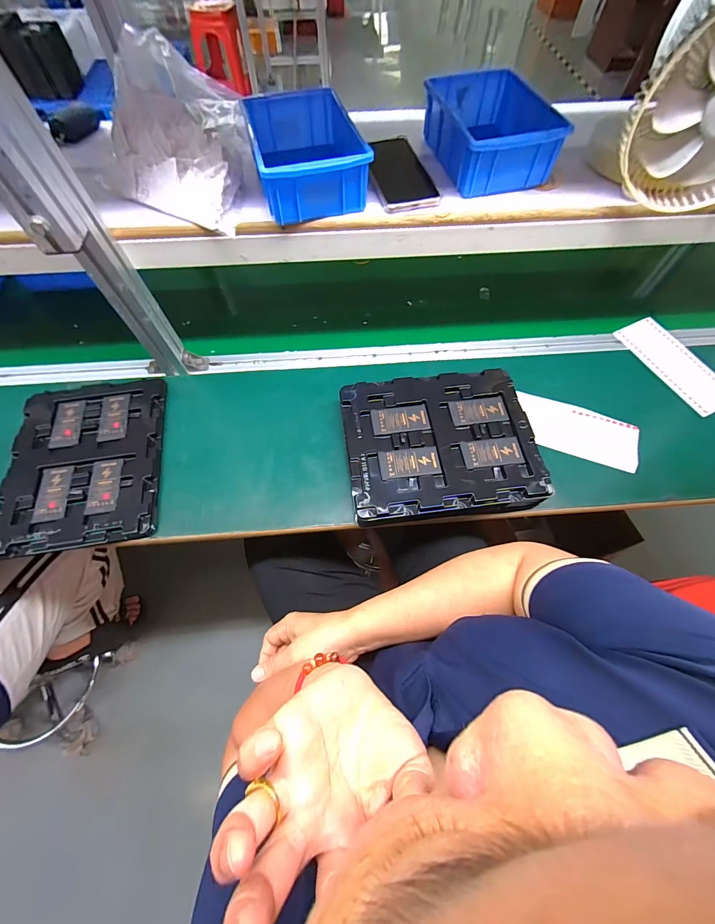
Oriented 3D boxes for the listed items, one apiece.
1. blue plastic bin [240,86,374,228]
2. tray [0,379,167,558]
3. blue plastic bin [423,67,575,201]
[{"bbox_3d":[-0.071,-0.408,0.468,0.128,0.063,0.198,-14,64,-7],"label":"blue plastic bin"},{"bbox_3d":[-0.421,-0.005,0.547,0.218,0.017,0.275,-8,63,-4],"label":"tray"},{"bbox_3d":[0.184,-0.458,0.490,0.133,0.063,0.192,-11,64,-6],"label":"blue plastic bin"}]

